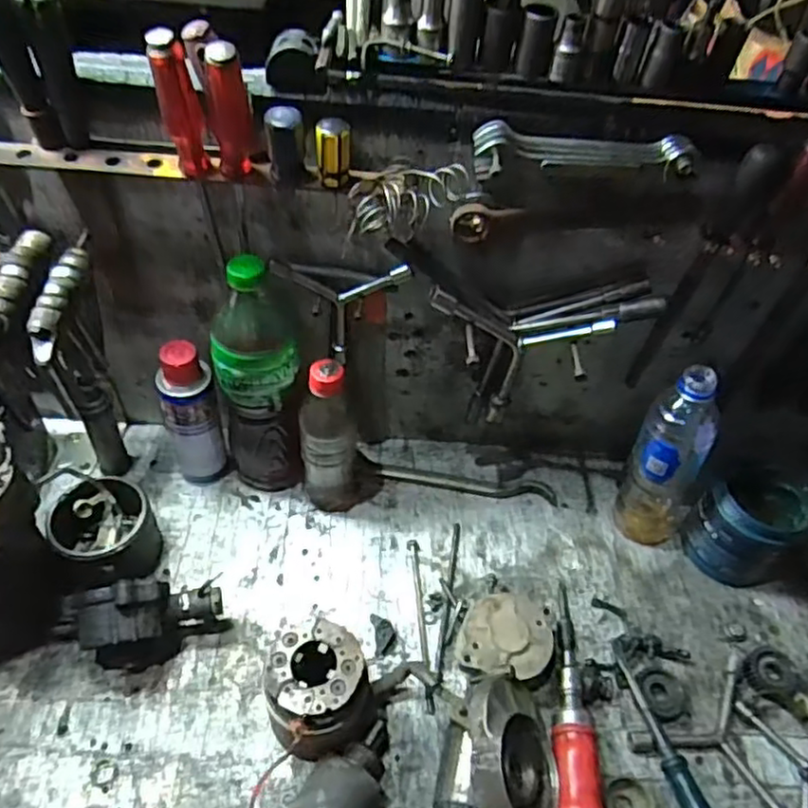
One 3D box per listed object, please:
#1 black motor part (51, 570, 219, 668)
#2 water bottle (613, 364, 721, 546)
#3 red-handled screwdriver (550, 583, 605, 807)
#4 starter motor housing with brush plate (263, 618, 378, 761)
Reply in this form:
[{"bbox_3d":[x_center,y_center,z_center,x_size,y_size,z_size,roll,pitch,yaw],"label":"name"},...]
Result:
[{"bbox_3d":[-0.229,0.184,0.576,0.141,0.087,0.056,-10,50,-15],"label":"black motor part"},{"bbox_3d":[0.260,0.052,0.651,0.070,0.215,0.074,34,53,22],"label":"water bottle"},{"bbox_3d":[0.148,0.251,0.573,0.045,0.044,0.224,9,48,1],"label":"red-handled screwdriver"},{"bbox_3d":[-0.064,0.231,0.527,0.085,0.112,0.077,-19,53,-22],"label":"starter motor housing with brush plate"}]

